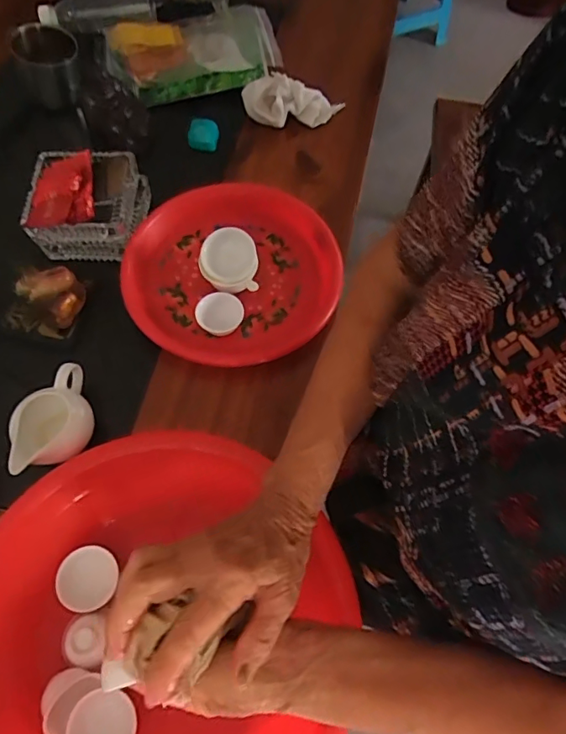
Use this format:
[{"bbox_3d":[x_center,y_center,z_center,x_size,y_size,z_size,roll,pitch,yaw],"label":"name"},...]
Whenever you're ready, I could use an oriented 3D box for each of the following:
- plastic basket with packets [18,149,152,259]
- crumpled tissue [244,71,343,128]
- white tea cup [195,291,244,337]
[{"bbox_3d":[-0.241,-0.198,0.641,0.130,0.074,0.123,-1,65,-1],"label":"plastic basket with packets"},{"bbox_3d":[0.016,-0.386,0.746,0.145,0.051,0.067,-2,64,-17],"label":"crumpled tissue"},{"bbox_3d":[-0.071,-0.059,0.583,0.053,0.026,0.048,-26,68,-13],"label":"white tea cup"}]

